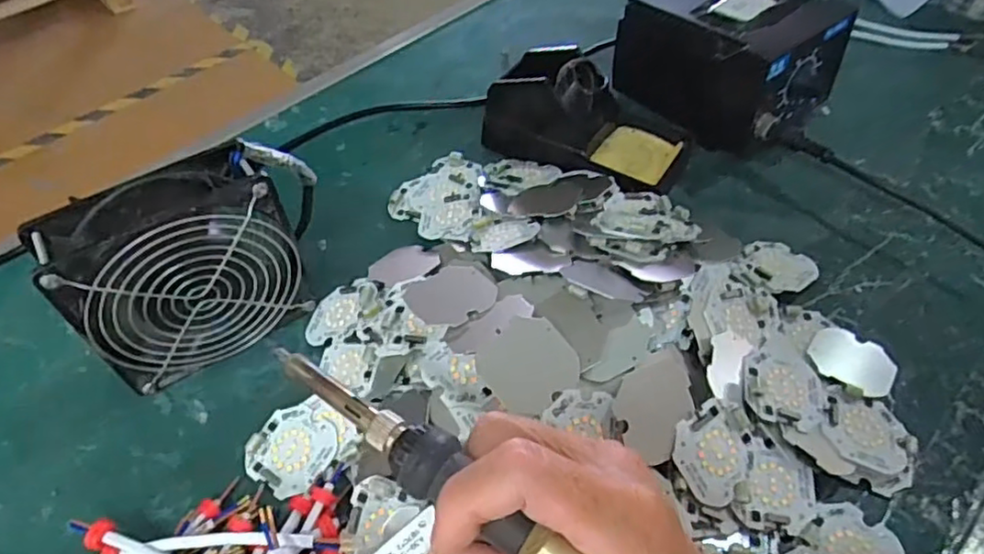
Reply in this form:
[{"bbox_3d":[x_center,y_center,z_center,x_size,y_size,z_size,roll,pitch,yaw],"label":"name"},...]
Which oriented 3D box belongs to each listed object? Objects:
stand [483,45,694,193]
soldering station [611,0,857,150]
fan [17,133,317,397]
[{"bbox_3d":[0.072,-0.121,0.487,0.150,0.077,0.080,32,60,23],"label":"stand"},{"bbox_3d":[0.191,-0.181,0.516,0.113,0.091,0.152,-35,60,-23],"label":"soldering station"},{"bbox_3d":[-0.174,-0.002,0.370,0.115,0.119,0.048,-29,58,-20],"label":"fan"}]

